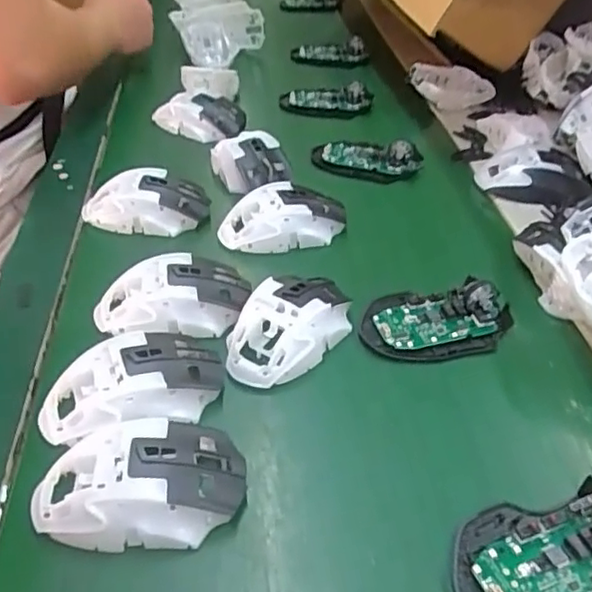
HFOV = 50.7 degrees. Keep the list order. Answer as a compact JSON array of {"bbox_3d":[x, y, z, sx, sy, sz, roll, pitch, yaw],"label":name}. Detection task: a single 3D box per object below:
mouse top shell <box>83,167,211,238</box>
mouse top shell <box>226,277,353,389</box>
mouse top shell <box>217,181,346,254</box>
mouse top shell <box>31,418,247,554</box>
[{"bbox_3d":[-0.138,-0.088,0.576,0.113,0.036,0.068,9,42,10],"label":"mouse top shell"},{"bbox_3d":[-0.004,0.018,0.449,0.064,0.033,0.112,25,47,26],"label":"mouse top shell"},{"bbox_3d":[-0.012,-0.072,0.558,0.111,0.032,0.057,-6,41,-7],"label":"mouse top shell"},{"bbox_3d":[-0.087,0.104,0.348,0.114,0.036,0.063,-2,41,-3],"label":"mouse top shell"}]

